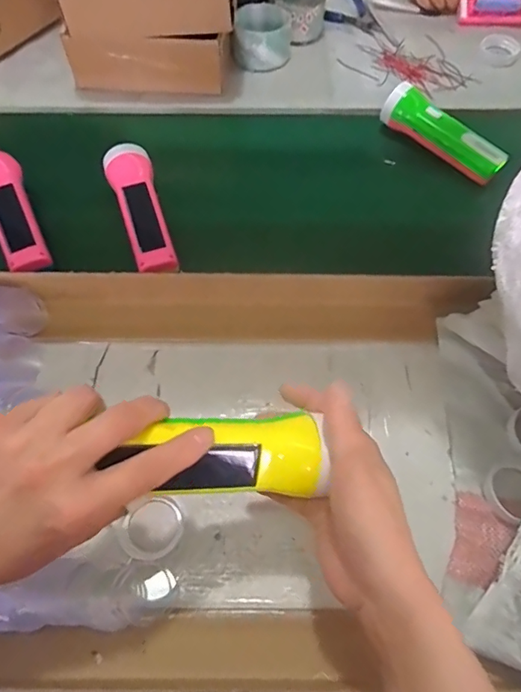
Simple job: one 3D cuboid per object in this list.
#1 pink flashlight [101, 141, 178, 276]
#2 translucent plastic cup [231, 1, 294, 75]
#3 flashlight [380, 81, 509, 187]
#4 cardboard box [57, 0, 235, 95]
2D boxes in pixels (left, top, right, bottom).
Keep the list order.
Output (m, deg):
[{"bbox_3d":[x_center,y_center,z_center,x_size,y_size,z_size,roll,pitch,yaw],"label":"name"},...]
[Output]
[{"bbox_3d":[-0.133,-0.152,0.532,0.049,0.035,0.172,-17,65,-10],"label":"pink flashlight"},{"bbox_3d":[0.004,-0.436,0.676,0.079,0.049,0.089,11,65,2],"label":"translucent plastic cup"},{"bbox_3d":[0.224,-0.261,0.589,0.054,0.048,0.158,-41,71,-19],"label":"flashlight"},{"bbox_3d":[-0.139,-0.474,0.647,0.214,0.148,0.214,2,63,0],"label":"cardboard box"}]

